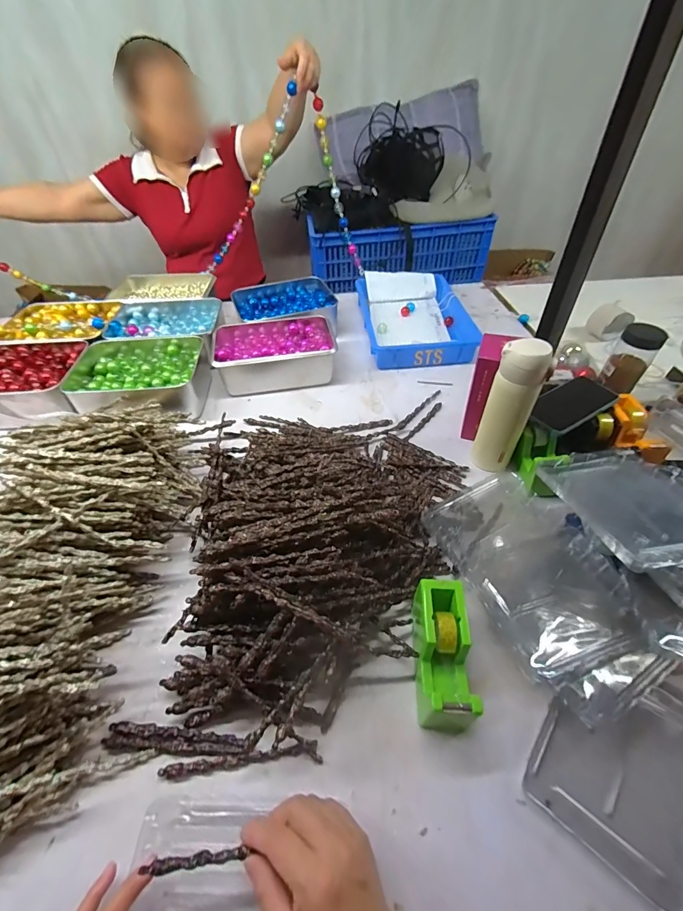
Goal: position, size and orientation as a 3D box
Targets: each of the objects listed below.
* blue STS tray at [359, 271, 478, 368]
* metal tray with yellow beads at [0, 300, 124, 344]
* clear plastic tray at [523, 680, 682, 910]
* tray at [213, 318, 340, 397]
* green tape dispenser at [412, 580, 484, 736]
[{"bbox_3d":[0.182,-0.354,0.960,0.250,0.061,0.380,-3,47,-3],"label":"blue STS tray"},{"bbox_3d":[-0.643,-0.305,0.869,0.233,0.044,0.193,-4,47,-4],"label":"metal tray with yellow beads"},{"bbox_3d":[0.285,0.291,0.368,0.150,0.030,0.187,30,54,25],"label":"clear plastic tray"},{"bbox_3d":[-0.147,-0.227,0.835,0.248,0.078,0.171,-8,48,-8],"label":"tray"},{"bbox_3d":[0.107,0.213,0.408,0.050,0.074,0.131,3,47,2],"label":"green tape dispenser"}]

